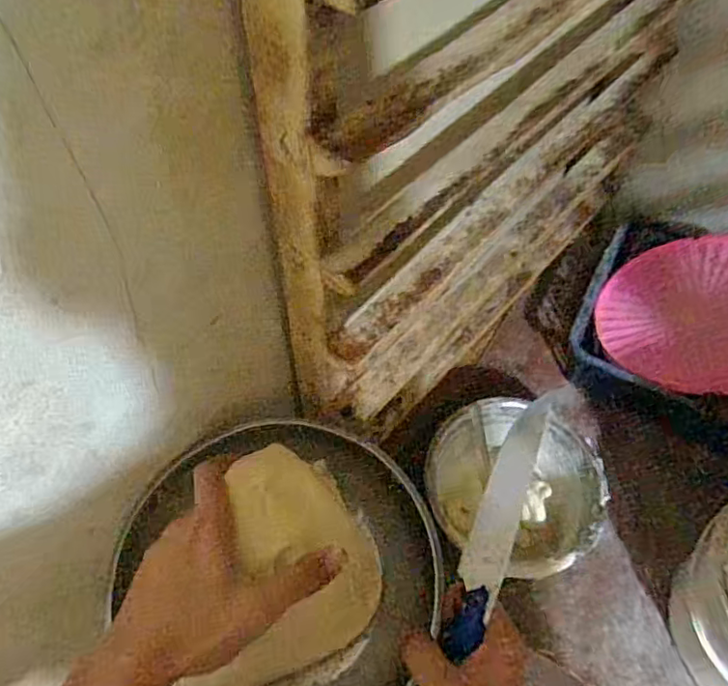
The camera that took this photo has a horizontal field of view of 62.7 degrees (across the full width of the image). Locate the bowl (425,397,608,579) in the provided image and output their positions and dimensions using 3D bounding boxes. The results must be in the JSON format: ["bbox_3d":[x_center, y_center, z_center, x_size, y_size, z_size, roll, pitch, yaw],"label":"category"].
[{"bbox_3d":[0.167,0.172,0.691,0.188,0.096,0.187,0,58,-1],"label":"bowl"}]

